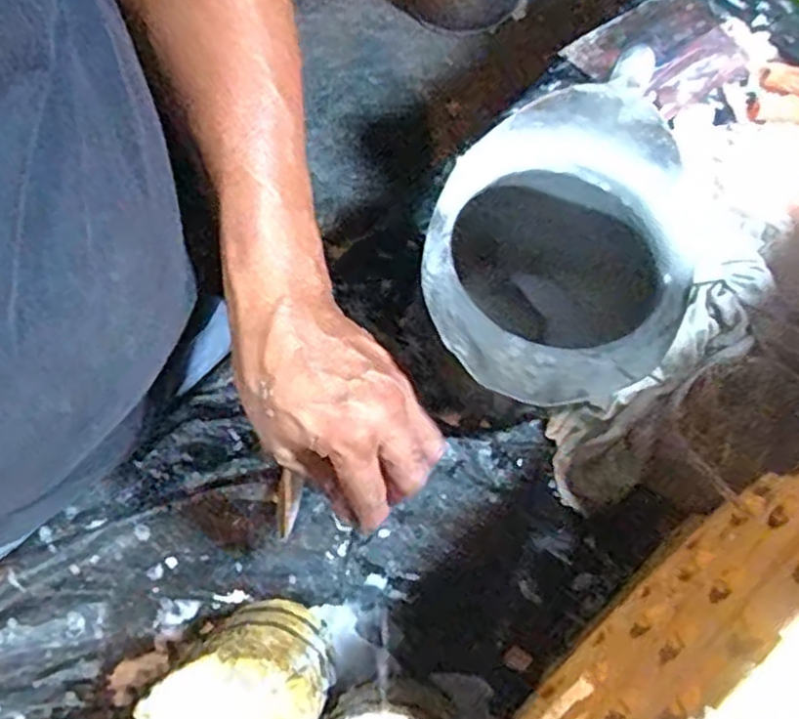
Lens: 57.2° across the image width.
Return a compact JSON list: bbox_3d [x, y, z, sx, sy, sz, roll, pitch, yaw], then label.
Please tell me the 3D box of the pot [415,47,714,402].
[{"bbox_3d":[0.089,-0.051,0.492,0.162,0.226,0.180,-18,77,-3],"label":"pot"}]

